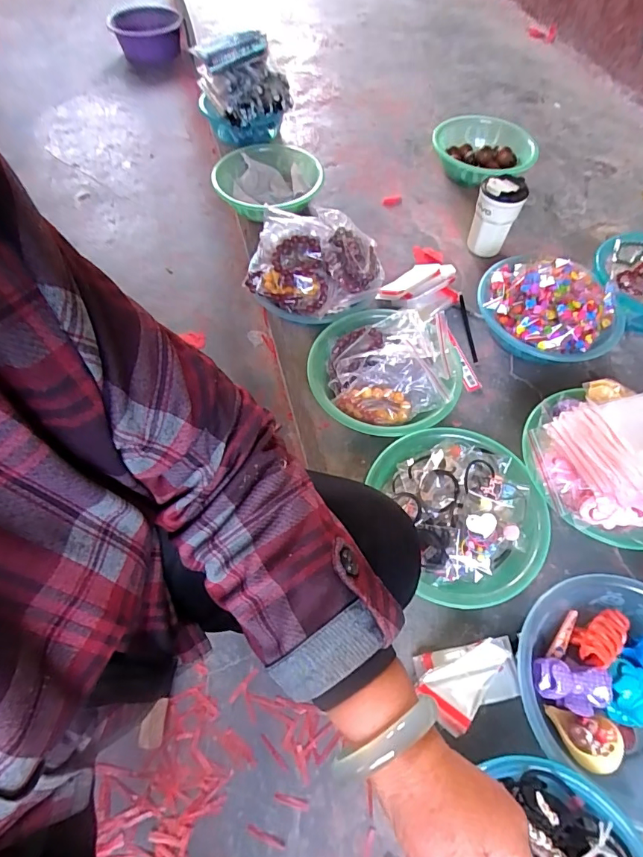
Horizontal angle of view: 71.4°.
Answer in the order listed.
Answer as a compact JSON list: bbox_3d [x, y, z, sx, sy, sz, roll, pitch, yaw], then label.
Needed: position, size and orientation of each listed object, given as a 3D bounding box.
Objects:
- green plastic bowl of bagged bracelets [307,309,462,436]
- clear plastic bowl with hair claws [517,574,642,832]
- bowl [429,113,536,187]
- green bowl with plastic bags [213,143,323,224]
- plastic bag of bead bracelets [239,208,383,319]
[{"bbox_3d":[0.098,-0.088,0.718,0.226,0.085,0.233,1,60,-1],"label":"green plastic bowl of bagged bracelets"},{"bbox_3d":[0.344,0.299,0.516,0.222,0.070,0.226,1,60,-1],"label":"clear plastic bowl with hair claws"},{"bbox_3d":[0.364,-0.628,1.024,0.218,0.077,0.210,3,60,0],"label":"bowl"},{"bbox_3d":[-0.125,-0.567,1.030,0.238,0.069,0.258,-6,60,-5],"label":"green bowl with plastic bags"},{"bbox_3d":[-0.015,-0.289,0.782,0.232,0.084,0.192,21,61,11],"label":"plastic bag of bead bracelets"}]

